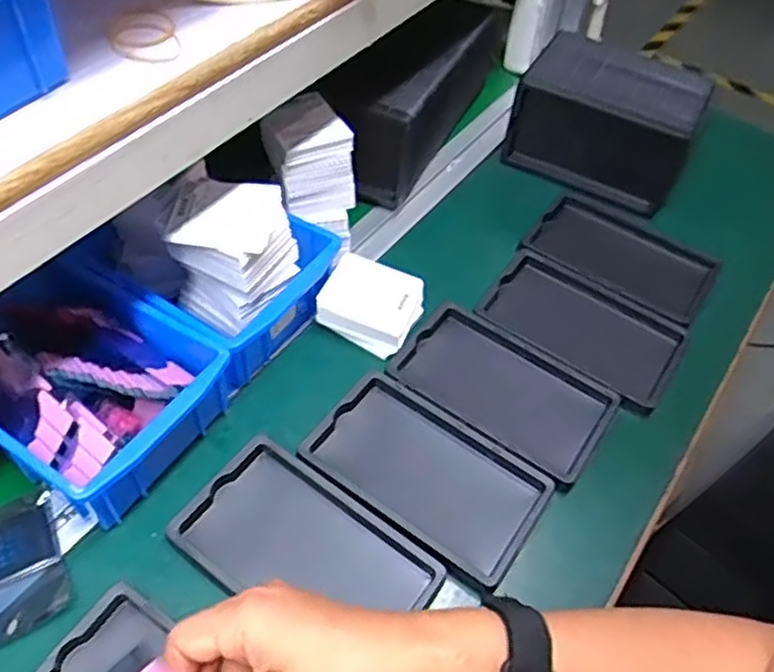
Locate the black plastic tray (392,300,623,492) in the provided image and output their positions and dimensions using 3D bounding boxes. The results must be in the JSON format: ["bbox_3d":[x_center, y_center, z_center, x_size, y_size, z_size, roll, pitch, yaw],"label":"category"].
[{"bbox_3d":[0.090,0.038,0.540,0.157,0.016,0.098,32,56,20],"label":"black plastic tray"}]

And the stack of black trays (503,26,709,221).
[{"bbox_3d":[0.218,-0.212,0.699,0.164,0.101,0.113,27,55,17],"label":"stack of black trays"}]

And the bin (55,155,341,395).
[{"bbox_3d":[-0.139,-0.062,0.538,0.165,0.121,0.133,26,54,16],"label":"bin"}]

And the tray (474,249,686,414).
[{"bbox_3d":[0.164,-0.009,0.590,0.159,0.015,0.094,31,56,20],"label":"tray"}]

